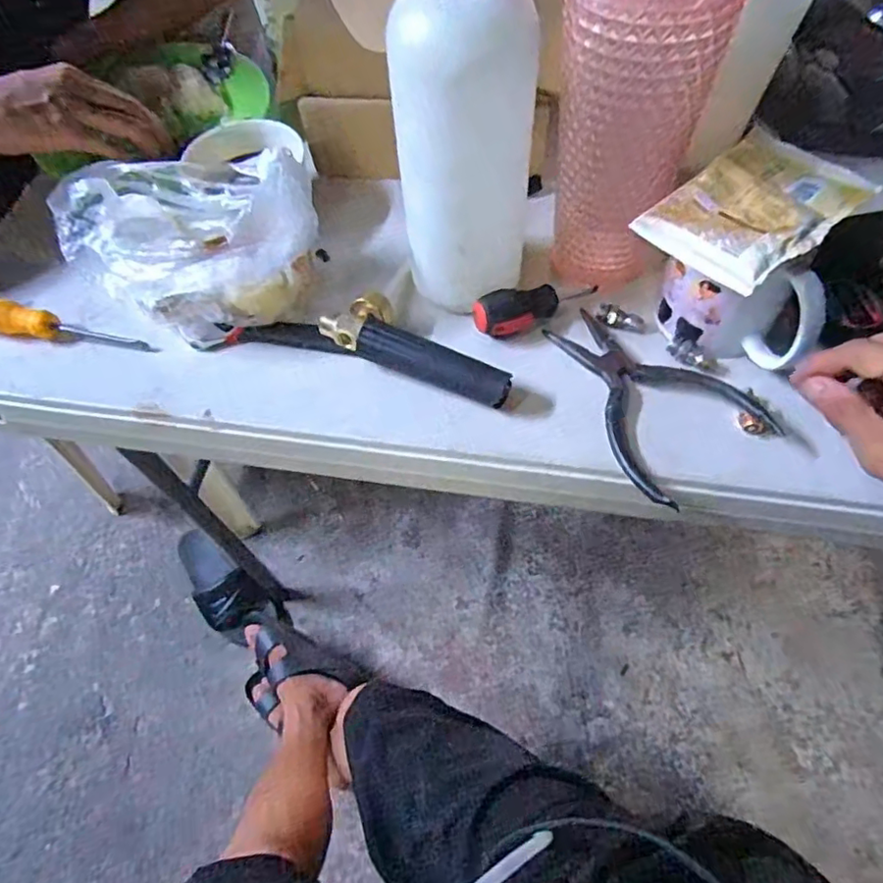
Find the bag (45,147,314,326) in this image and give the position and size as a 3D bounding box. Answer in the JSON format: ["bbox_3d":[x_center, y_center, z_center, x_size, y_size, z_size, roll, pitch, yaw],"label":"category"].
[{"bbox_3d":[-0.188,-0.155,0.432,0.175,0.097,0.125,26,65,18],"label":"bag"}]

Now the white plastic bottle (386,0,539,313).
[{"bbox_3d":[0.013,-0.174,0.369,0.083,0.199,0.067,7,61,9],"label":"white plastic bottle"}]

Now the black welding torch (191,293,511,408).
[{"bbox_3d":[-0.057,-0.077,0.419,0.219,0.028,0.062,13,62,12],"label":"black welding torch"}]

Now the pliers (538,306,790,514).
[{"bbox_3d":[0.130,-0.035,0.394,0.096,0.016,0.153,-32,62,-14],"label":"pliers"}]

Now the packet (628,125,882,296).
[{"bbox_3d":[0.189,-0.141,0.350,0.121,0.011,0.081,-36,63,-16],"label":"packet"}]

